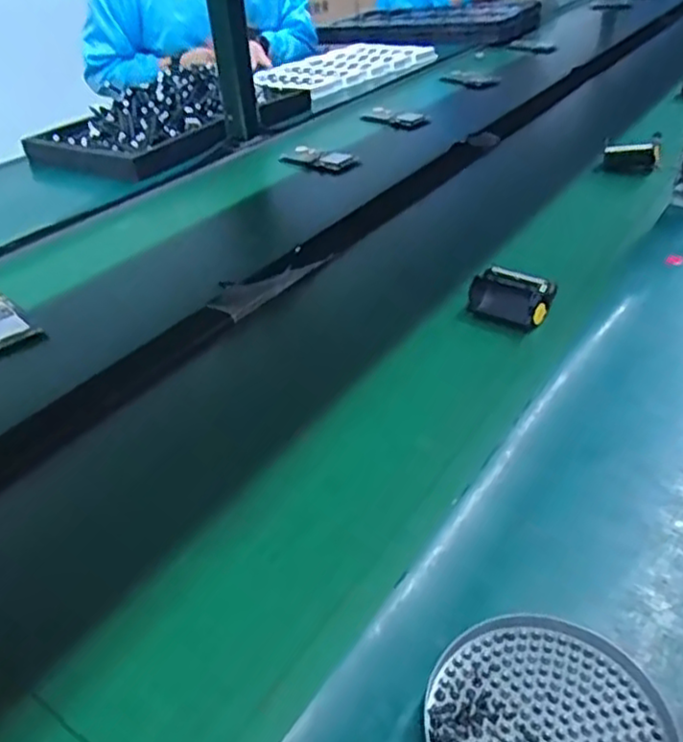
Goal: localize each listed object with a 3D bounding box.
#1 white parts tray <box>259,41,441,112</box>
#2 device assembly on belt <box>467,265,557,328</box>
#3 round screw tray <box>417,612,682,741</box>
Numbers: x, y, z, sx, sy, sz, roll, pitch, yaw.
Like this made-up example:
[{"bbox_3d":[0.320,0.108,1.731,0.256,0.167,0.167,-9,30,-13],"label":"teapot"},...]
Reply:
[{"bbox_3d":[0.015,-0.695,1.516,0.278,0.026,0.435,29,47,35],"label":"white parts tray"},{"bbox_3d":[0.161,-0.075,0.638,0.078,0.034,0.045,25,44,31],"label":"device assembly on belt"},{"bbox_3d":[0.097,0.173,0.317,0.111,0.014,0.111,-1,37,1],"label":"round screw tray"}]

